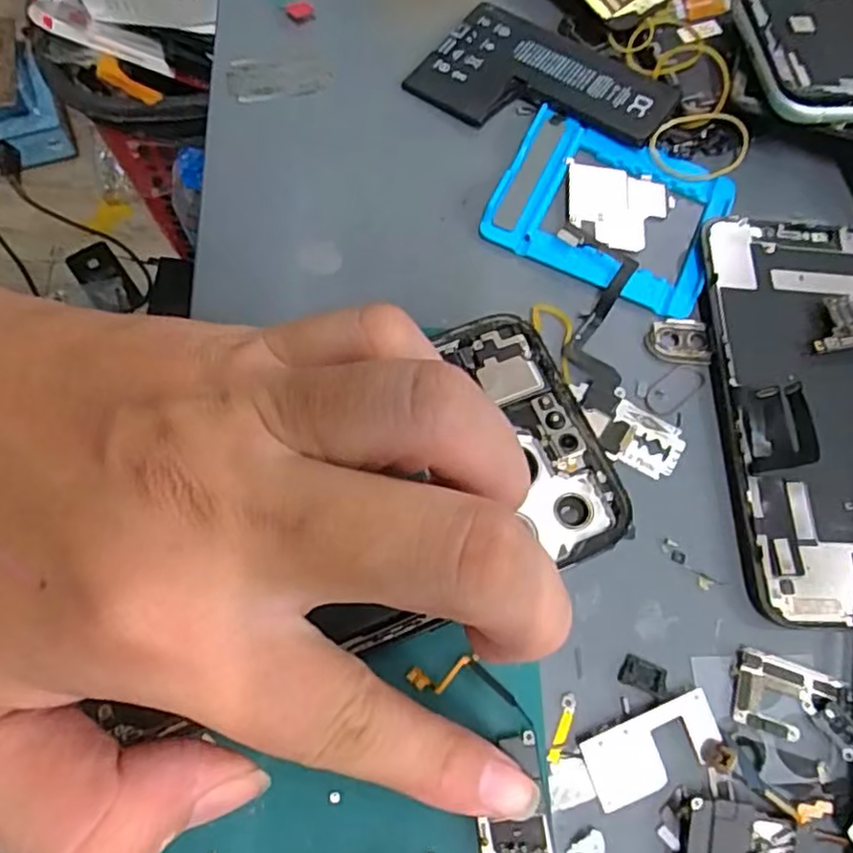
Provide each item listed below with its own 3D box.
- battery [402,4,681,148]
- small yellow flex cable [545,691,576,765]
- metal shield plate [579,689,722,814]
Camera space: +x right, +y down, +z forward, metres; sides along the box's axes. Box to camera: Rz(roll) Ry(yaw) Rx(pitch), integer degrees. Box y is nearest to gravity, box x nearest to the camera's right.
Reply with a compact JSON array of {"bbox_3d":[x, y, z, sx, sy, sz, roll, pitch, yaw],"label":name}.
[{"bbox_3d":[0.046,-0.136,0.262,0.095,0.006,0.057,32,69,8],"label":"battery"},{"bbox_3d":[0.038,0.085,0.184,0.004,0.004,0.019,20,68,3],"label":"small yellow flex cable"},{"bbox_3d":[0.063,0.089,0.182,0.039,0.005,0.020,-19,71,-12],"label":"metal shield plate"}]

